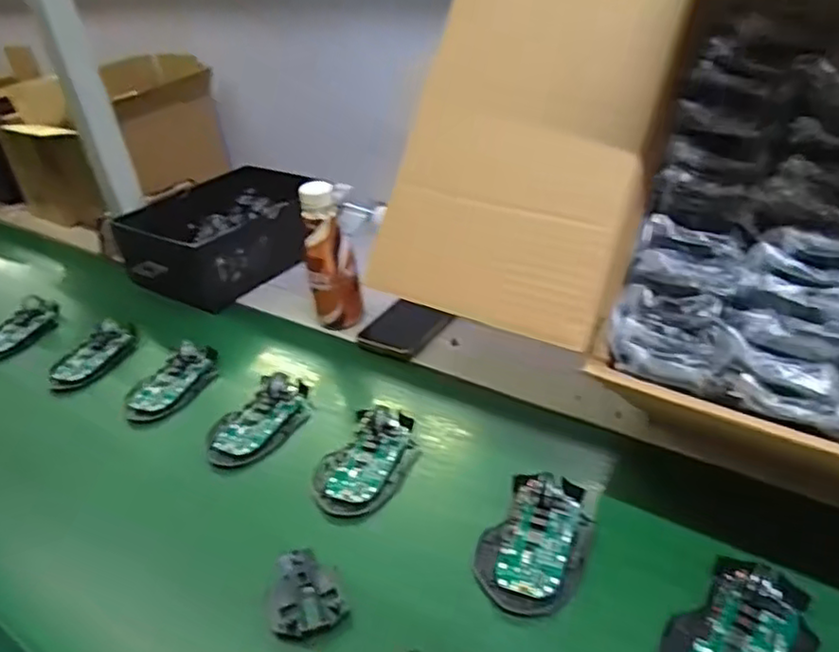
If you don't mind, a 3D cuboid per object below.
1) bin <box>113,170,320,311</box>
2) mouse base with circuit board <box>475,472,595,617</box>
[{"bbox_3d":[-0.261,-0.131,0.915,0.219,0.082,0.268,20,41,36],"label":"bin"},{"bbox_3d":[0.086,0.153,0.484,0.073,0.022,0.111,7,34,22],"label":"mouse base with circuit board"}]

